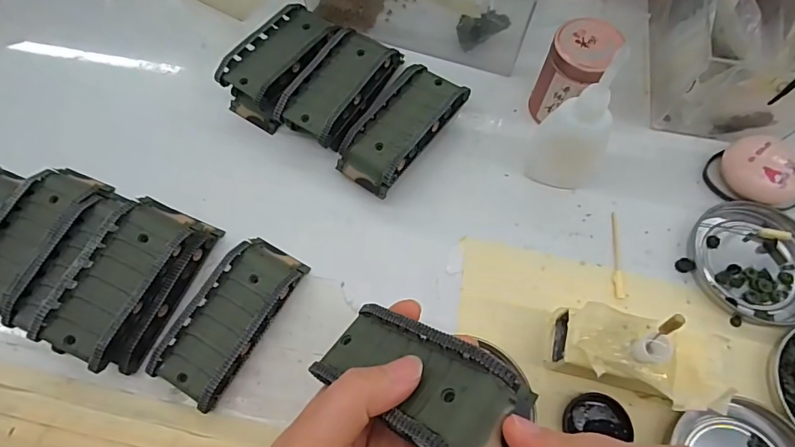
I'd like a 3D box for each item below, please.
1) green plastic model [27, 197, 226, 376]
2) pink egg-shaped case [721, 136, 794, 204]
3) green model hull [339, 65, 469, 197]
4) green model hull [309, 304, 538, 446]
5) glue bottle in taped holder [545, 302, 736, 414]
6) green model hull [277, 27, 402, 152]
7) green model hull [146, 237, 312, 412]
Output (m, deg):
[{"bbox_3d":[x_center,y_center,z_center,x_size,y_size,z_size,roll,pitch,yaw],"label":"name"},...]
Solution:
[{"bbox_3d":[-0.157,0.034,0.269,0.052,0.033,0.097,24,69,10],"label":"green plastic model"},{"bbox_3d":[0.242,-0.035,0.300,0.037,0.023,0.047,-23,69,-9],"label":"pink egg-shaped case"},{"bbox_3d":[0.002,-0.065,0.312,0.048,0.034,0.094,35,71,14],"label":"green model hull"},{"bbox_3d":[0.006,0.066,0.195,0.097,0.021,0.045,18,63,47],"label":"green model hull"},{"bbox_3d":[0.129,0.069,0.237,0.085,0.061,0.039,15,68,7],"label":"glue bottle in taped holder"},{"bbox_3d":[-0.041,-0.097,0.324,0.049,0.034,0.094,27,70,11],"label":"green model hull"},{"bbox_3d":[-0.099,0.054,0.270,0.043,0.019,0.096,28,70,12],"label":"green model hull"}]

